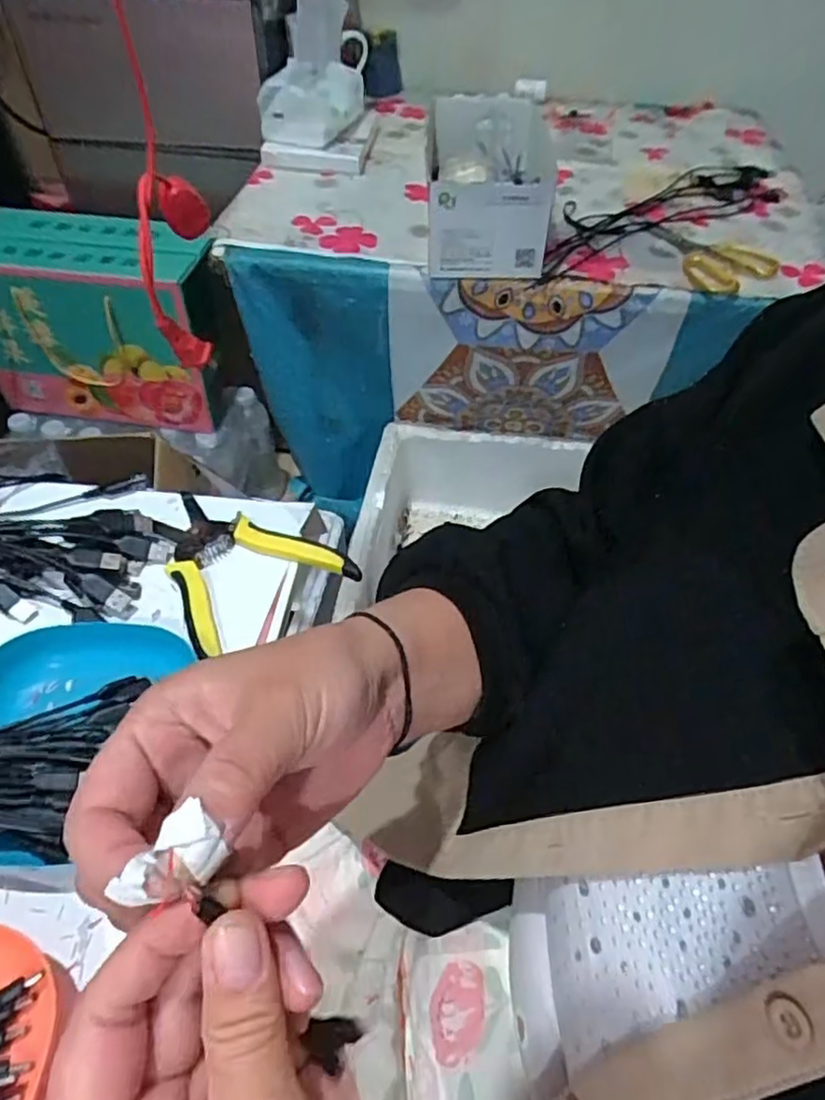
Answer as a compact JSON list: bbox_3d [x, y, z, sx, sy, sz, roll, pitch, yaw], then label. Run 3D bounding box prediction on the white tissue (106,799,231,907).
[{"bbox_3d":[-0.063,0.082,0.178,0.018,0.006,0.026,31,55,22],"label":"white tissue"}]

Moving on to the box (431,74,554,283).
[{"bbox_3d":[0.084,-0.420,0.756,0.127,0.103,0.266,4,50,1],"label":"box"}]

